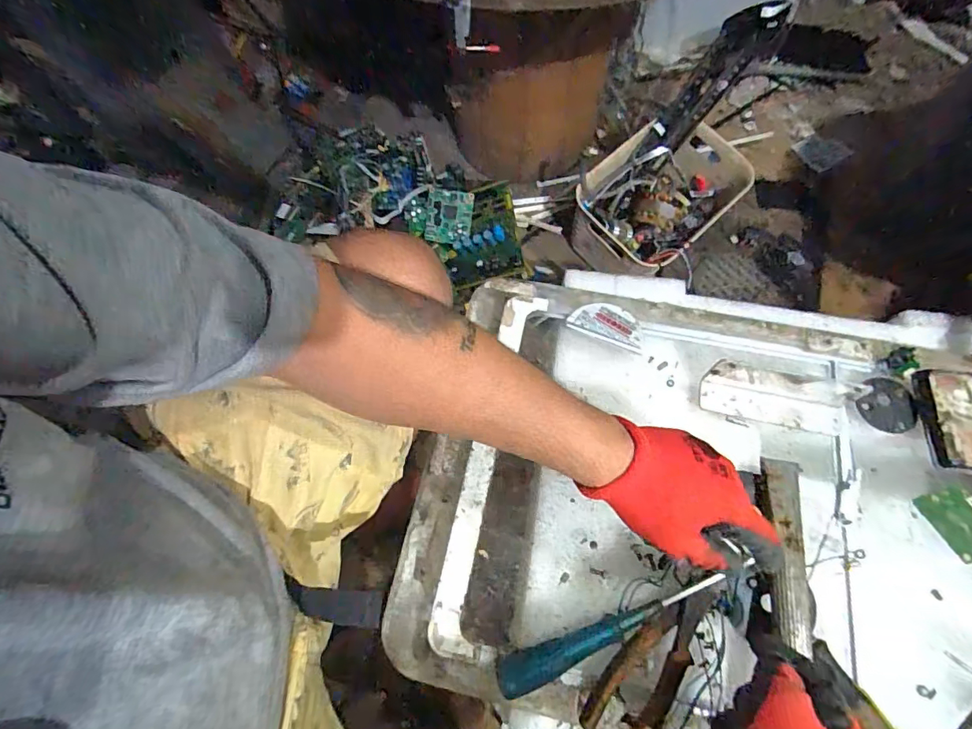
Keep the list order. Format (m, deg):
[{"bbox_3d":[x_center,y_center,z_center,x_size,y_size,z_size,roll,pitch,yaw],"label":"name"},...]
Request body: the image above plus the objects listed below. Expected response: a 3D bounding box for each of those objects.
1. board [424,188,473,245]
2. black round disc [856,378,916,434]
[{"bbox_3d":[-0.069,-0.273,0.885,0.085,0.010,0.092,10,107,11],"label":"board"},{"bbox_3d":[0.395,0.039,0.472,0.054,0.008,0.055,-1,65,3],"label":"black round disc"}]

